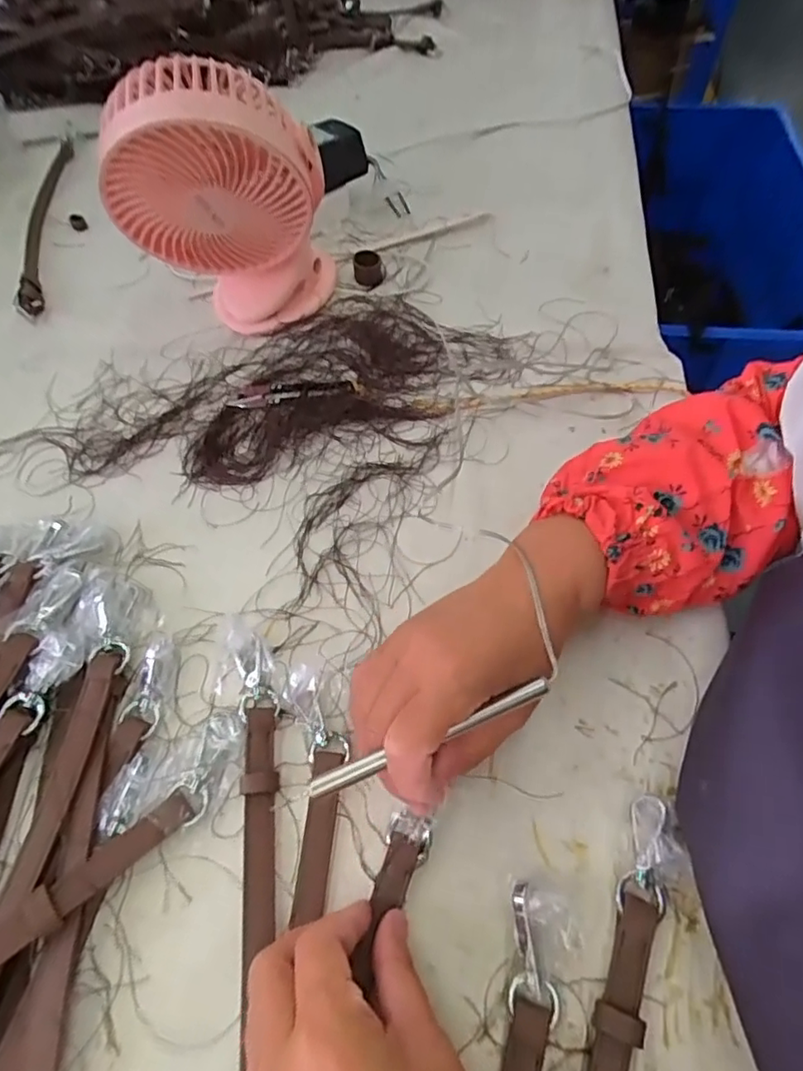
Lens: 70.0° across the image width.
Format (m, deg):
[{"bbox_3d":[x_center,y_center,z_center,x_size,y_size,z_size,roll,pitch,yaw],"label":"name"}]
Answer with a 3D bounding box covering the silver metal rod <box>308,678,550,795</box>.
[{"bbox_3d":[0.015,0.094,0.267,0.120,0.004,0.009,-20,61,-9],"label":"silver metal rod"}]

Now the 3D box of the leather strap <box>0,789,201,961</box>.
[{"bbox_3d":[-0.223,0.217,0.242,0.297,0.035,0.018,-37,65,-19],"label":"leather strap"}]

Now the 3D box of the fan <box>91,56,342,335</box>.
[{"bbox_3d":[-0.126,-0.237,0.424,0.135,0.187,0.089,-1,59,1],"label":"fan"}]

